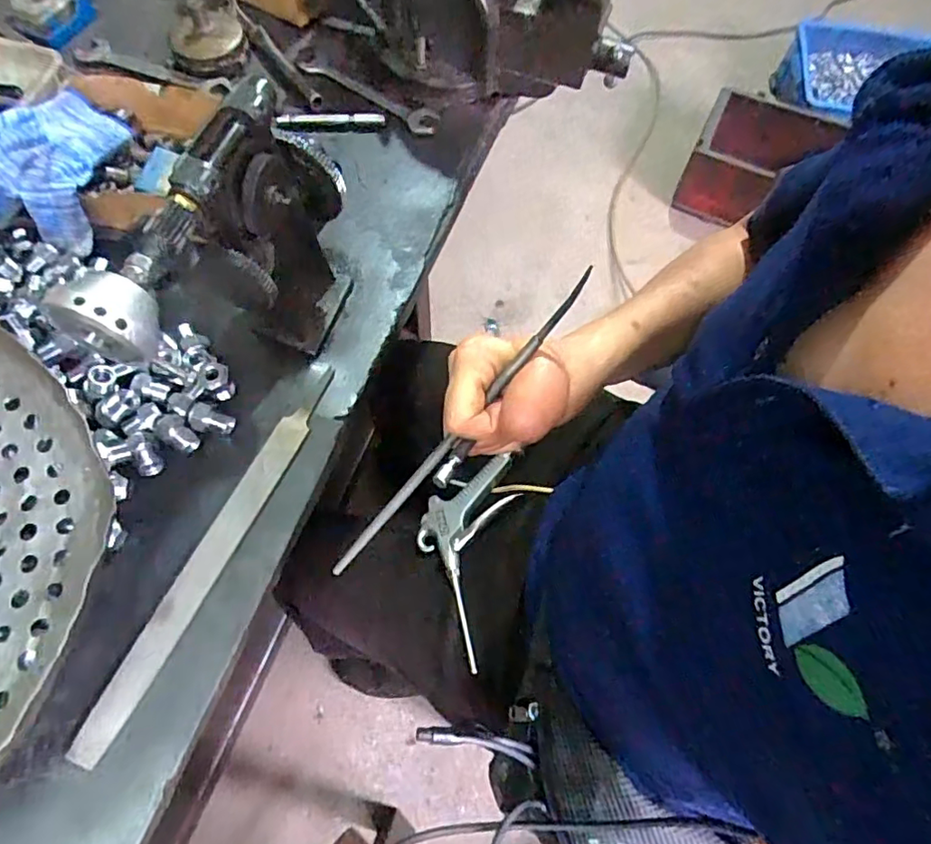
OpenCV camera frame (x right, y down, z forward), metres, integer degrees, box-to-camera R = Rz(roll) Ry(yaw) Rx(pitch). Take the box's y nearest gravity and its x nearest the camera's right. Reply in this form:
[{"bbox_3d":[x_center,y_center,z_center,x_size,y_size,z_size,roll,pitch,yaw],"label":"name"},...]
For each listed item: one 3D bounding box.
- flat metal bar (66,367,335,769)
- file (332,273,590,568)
[{"bbox_3d":[-0.174,0.083,0.404,0.023,0.009,0.293,23,67,8],"label":"flat metal bar"},{"bbox_3d":[-0.010,0.011,0.322,0.008,0.006,0.235,46,110,17],"label":"file"}]

